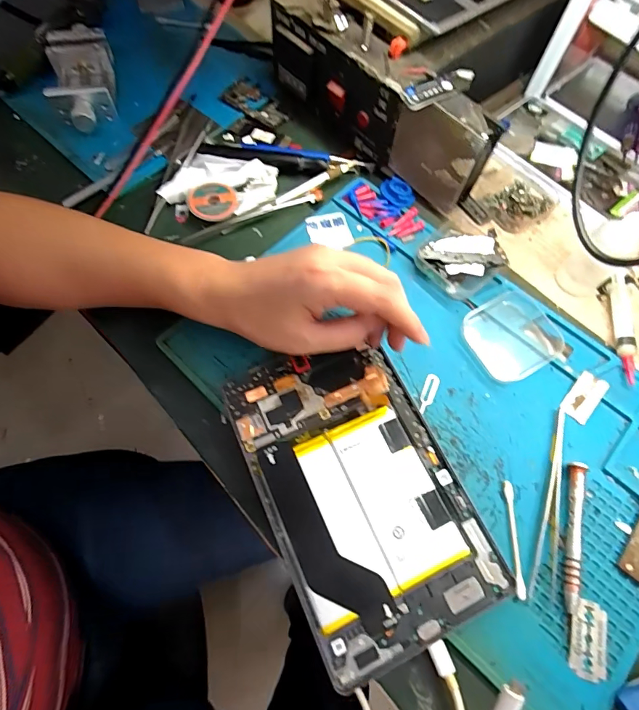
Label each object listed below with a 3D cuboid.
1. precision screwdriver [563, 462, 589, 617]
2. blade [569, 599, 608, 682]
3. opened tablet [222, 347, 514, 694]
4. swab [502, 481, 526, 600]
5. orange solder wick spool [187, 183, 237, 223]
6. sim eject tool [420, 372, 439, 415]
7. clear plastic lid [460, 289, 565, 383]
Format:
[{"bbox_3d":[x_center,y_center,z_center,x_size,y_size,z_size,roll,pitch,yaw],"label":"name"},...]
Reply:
[{"bbox_3d":[0.170,0.119,0.275,0.010,0.011,0.093,14,67,4],"label":"precision screwdriver"},{"bbox_3d":[0.167,0.176,0.255,0.023,0.004,0.041,16,67,5],"label":"blade"},{"bbox_3d":[0.026,0.087,0.285,0.125,0.007,0.203,-22,70,-11],"label":"opened tablet"},{"bbox_3d":[0.130,0.121,0.275,0.007,0.007,0.071,5,67,0],"label":"swab"},{"bbox_3d":[-0.098,-0.138,0.378,0.042,0.012,0.038,-14,68,-8],"label":"orange solder wick spool"},{"bbox_3d":[0.084,0.030,0.318,0.011,0.004,0.035,27,67,-2],"label":"sim eject tool"},{"bbox_3d":[0.158,-0.016,0.335,0.071,0.012,0.063,-26,70,-12],"label":"clear plastic lid"}]

